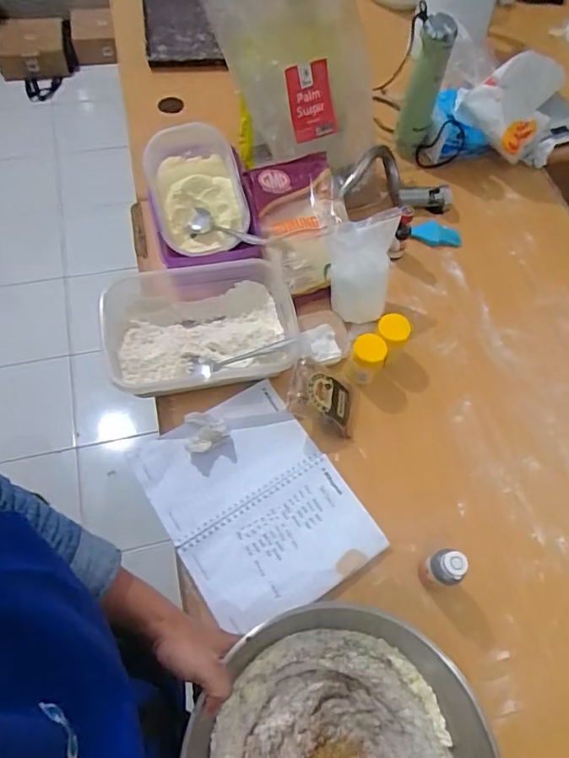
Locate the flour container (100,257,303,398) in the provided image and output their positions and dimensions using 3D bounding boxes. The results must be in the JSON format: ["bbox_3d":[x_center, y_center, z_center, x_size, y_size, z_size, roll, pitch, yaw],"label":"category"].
[{"bbox_3d":[-0.111,-0.067,0.711,0.256,0.062,0.177,-9,62,-9],"label":"flour container"}]

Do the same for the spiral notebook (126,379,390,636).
[{"bbox_3d":[-0.036,0.146,0.626,0.207,0.011,0.261,-30,67,-18],"label":"spiral notebook"}]

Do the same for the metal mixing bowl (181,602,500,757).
[{"bbox_3d":[0.052,0.350,0.452,0.266,0.086,0.263,2,61,-3],"label":"metal mixing bowl"}]

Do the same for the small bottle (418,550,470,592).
[{"bbox_3d":[0.171,0.210,0.571,0.031,0.079,0.034,2,61,-3],"label":"small bottle"}]

